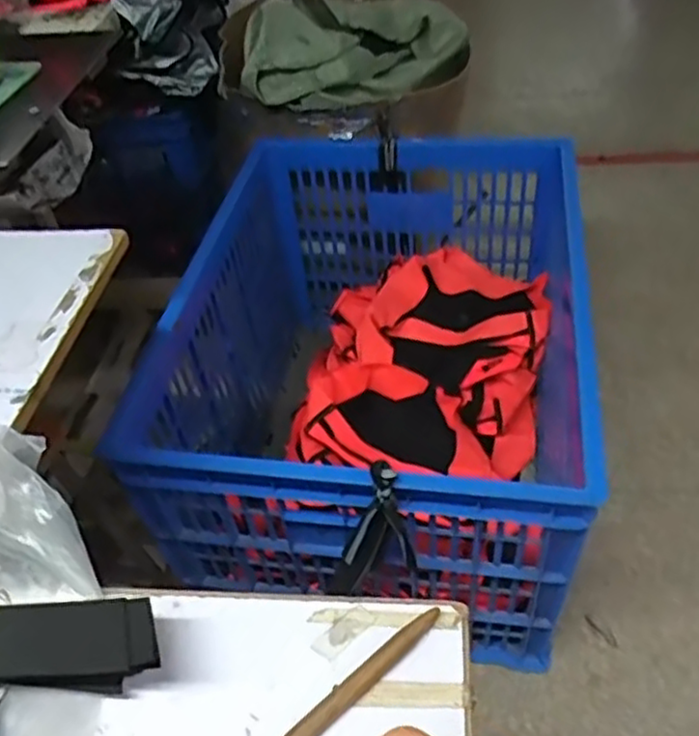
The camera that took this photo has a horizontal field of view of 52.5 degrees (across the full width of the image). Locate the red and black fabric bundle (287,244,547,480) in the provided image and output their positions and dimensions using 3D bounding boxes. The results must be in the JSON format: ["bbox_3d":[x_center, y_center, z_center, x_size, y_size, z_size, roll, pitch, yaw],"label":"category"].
[{"bbox_3d":[0.146,0.020,1.404,0.449,0.241,0.570,4,46,11],"label":"red and black fabric bundle"}]

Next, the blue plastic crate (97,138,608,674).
[{"bbox_3d":[0.066,0.016,1.310,0.637,0.525,0.836,2,46,9],"label":"blue plastic crate"}]

